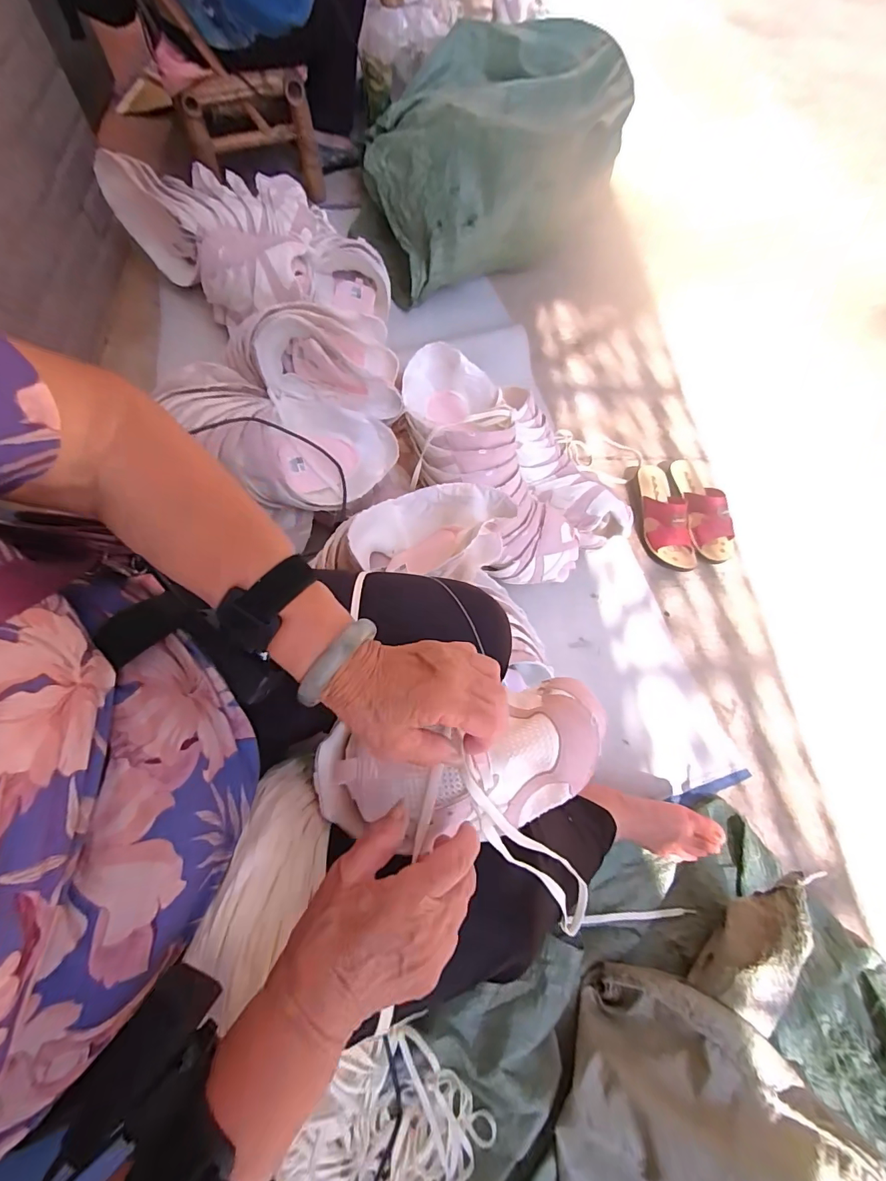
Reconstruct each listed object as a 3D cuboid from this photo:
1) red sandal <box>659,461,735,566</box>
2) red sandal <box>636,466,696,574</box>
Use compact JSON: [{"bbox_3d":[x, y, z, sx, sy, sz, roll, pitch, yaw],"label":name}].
[{"bbox_3d":[0.508,-0.173,0.910,0.086,0.072,0.238,-8,68,-6],"label":"red sandal"},{"bbox_3d":[0.422,-0.150,0.889,0.091,0.079,0.229,-10,68,-7],"label":"red sandal"}]

